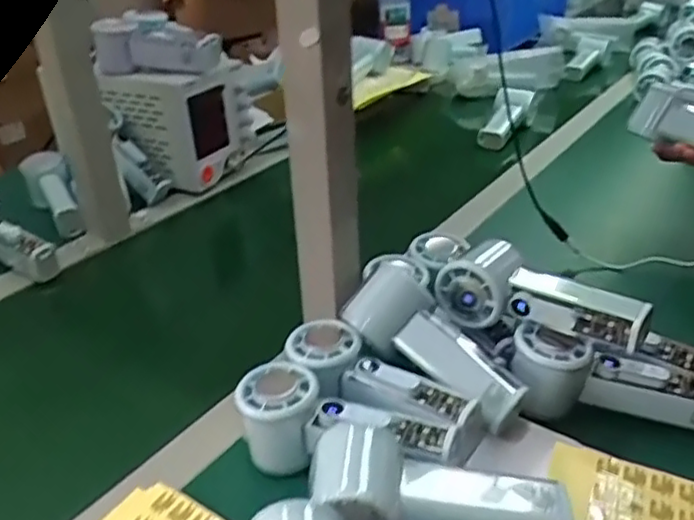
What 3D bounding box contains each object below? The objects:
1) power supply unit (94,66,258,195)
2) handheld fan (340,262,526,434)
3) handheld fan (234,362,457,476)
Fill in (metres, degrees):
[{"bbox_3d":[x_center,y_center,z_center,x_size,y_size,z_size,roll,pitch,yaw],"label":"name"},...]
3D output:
[{"bbox_3d":[-0.230,-0.191,0.890,0.161,0.135,0.115,13,34,26],"label":"power supply unit"},{"bbox_3d":[0.067,0.061,0.490,0.146,0.049,0.052,37,45,22],"label":"handheld fan"},{"bbox_3d":[-0.003,0.119,0.449,0.148,0.050,0.055,12,33,25],"label":"handheld fan"}]

